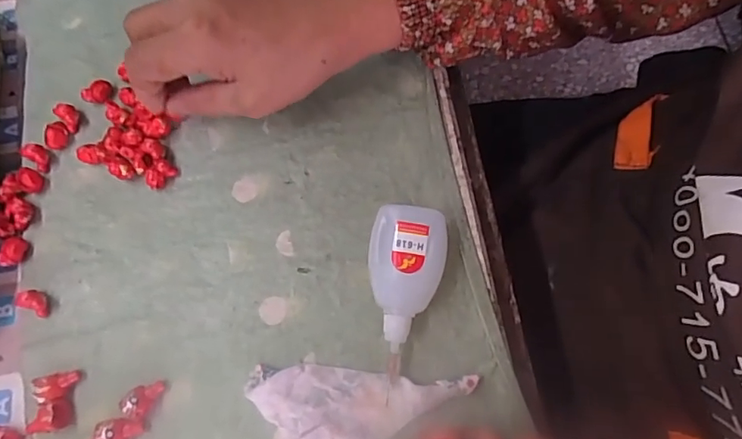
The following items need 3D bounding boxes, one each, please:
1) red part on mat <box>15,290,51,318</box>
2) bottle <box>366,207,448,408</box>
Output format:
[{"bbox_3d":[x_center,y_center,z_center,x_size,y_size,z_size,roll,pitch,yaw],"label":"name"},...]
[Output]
[{"bbox_3d":[-0.214,0.053,0.331,0.018,0.012,0.014,19,75,7],"label":"red part on mat"},{"bbox_3d":[0.020,0.043,0.310,0.044,0.029,0.099,6,73,4],"label":"bottle"}]

